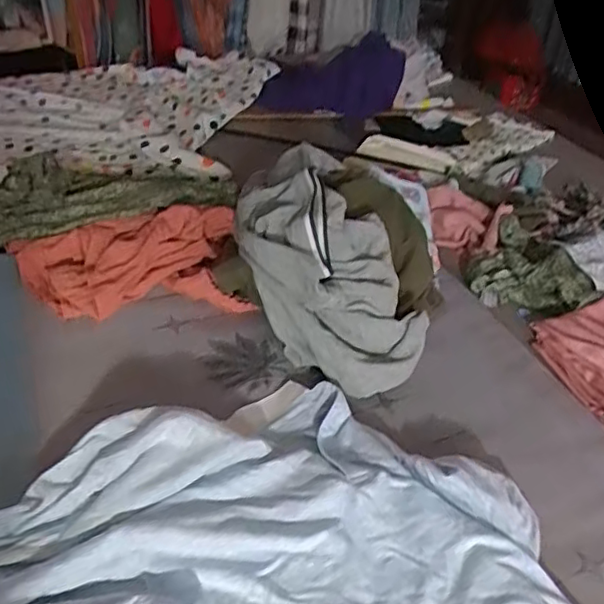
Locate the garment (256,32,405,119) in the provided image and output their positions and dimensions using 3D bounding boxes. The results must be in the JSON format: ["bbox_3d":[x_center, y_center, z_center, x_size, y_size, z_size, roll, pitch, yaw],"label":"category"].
[{"bbox_3d":[0.067,-0.467,1.307,0.295,0.109,0.192,-8,41,-16],"label":"garment"}]

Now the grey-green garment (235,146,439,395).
[{"bbox_3d":[0.043,-0.063,0.759,0.241,0.156,0.324,10,39,7],"label":"grey-green garment"}]

